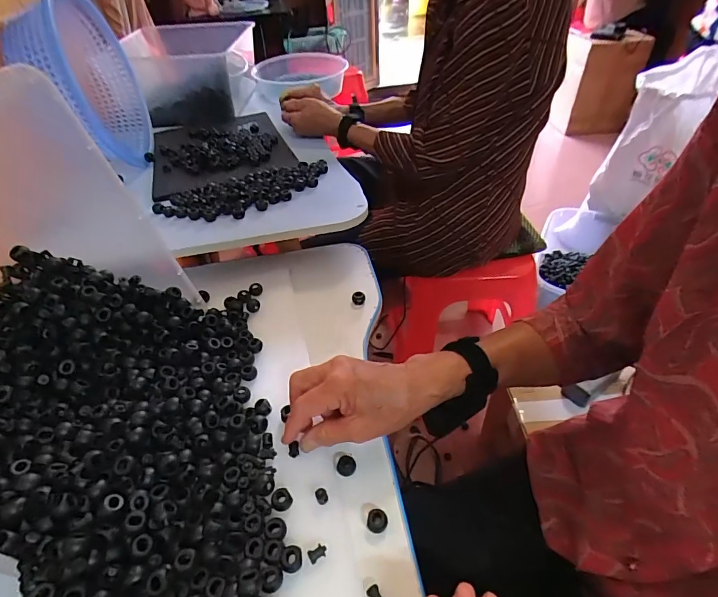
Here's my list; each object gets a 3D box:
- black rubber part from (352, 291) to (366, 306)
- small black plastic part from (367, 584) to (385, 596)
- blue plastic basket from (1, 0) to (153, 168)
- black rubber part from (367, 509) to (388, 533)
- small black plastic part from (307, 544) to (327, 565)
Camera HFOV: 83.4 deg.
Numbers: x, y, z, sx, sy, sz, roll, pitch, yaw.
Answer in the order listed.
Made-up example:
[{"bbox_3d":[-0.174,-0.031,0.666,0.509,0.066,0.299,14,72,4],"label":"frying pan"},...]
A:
[{"bbox_3d":[-0.001,-0.001,0.536,0.017,0.015,0.016,-3,43,2],"label":"black rubber part"},{"bbox_3d":[0.013,0.220,0.299,0.010,0.007,0.015,-27,48,-22],"label":"small black plastic part"},{"bbox_3d":[-0.474,-0.371,0.696,0.122,0.249,0.268,-14,44,-10],"label":"blue plastic basket"},{"bbox_3d":[0.015,0.185,0.335,0.017,0.008,0.017,-2,43,2],"label":"black rubber part"},{"bbox_3d":[-0.032,0.198,0.313,0.015,0.007,0.010,-26,47,-22],"label":"small black plastic part"}]

